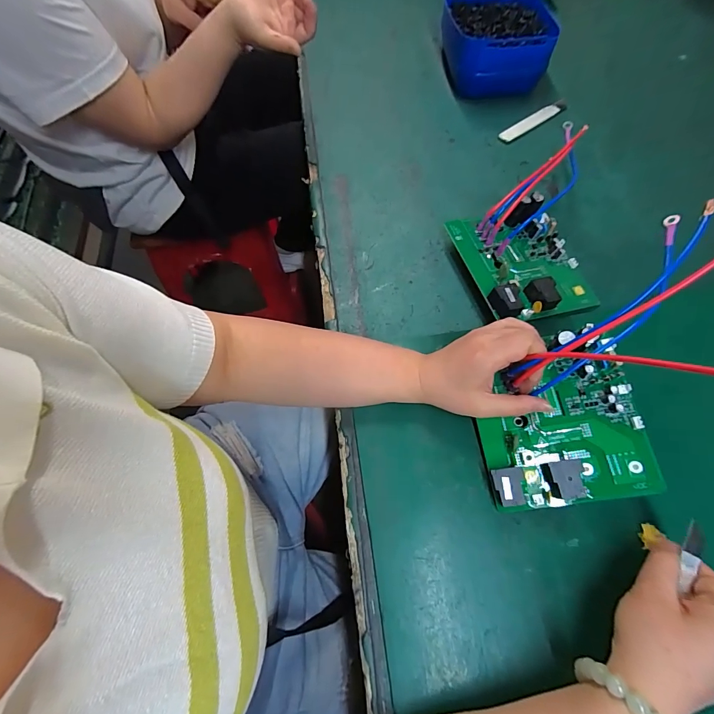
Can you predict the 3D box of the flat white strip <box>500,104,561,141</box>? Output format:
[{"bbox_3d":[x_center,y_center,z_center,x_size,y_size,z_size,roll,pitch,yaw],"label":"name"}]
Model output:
[{"bbox_3d":[0.269,-0.361,0.580,0.120,0.008,0.021,-32,67,-12],"label":"flat white strip"}]

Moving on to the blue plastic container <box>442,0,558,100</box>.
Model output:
[{"bbox_3d":[0.220,-0.524,0.621,0.155,0.079,0.201,1,65,3],"label":"blue plastic container"}]

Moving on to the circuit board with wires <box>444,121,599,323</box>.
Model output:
[{"bbox_3d":[0.200,-0.176,0.466,0.170,0.069,0.292,1,65,4],"label":"circuit board with wires"}]

